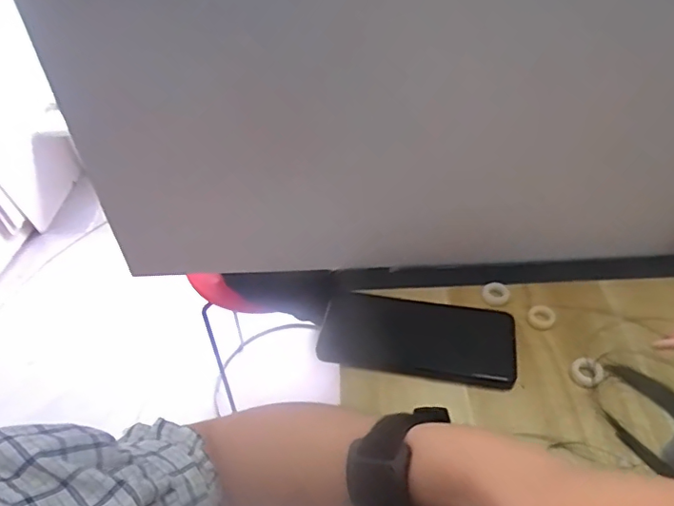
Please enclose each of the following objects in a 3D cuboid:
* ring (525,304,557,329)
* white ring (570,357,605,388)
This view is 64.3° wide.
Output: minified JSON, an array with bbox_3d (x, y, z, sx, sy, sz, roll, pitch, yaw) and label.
[{"bbox_3d":[0.176,0.054,0.461,0.022,0.008,0.022,-2,43,2],"label":"ring"},{"bbox_3d":[0.195,0.093,0.419,0.025,0.006,0.023,-2,43,2],"label":"white ring"}]

